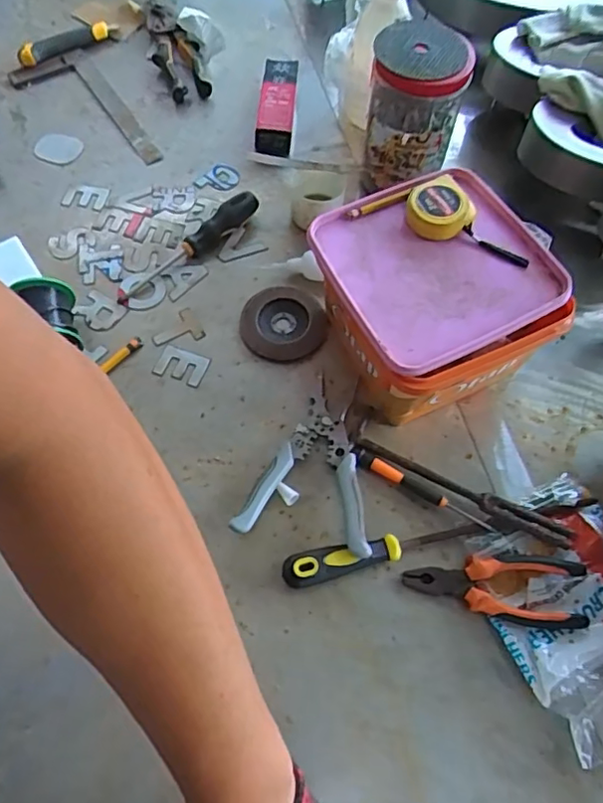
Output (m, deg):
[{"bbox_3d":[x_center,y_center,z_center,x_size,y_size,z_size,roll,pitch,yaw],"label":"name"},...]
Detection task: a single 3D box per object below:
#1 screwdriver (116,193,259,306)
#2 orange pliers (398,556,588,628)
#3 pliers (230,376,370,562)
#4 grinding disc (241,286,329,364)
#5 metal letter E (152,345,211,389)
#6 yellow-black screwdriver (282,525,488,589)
[{"bbox_3d":[-0.128,-0.182,0.675,0.206,0.036,0.025,-40,71,-19],"label":"screwdriver"},{"bbox_3d":[0.173,0.166,0.515,0.154,0.015,0.059,4,64,0],"label":"orange pliers"},{"bbox_3d":[0.015,0.055,0.568,0.121,0.031,0.171,12,64,4],"label":"pliers"},{"bbox_3d":[-0.019,-0.088,0.646,0.093,0.009,0.092,1,64,-1],"label":"grinding disc"},{"bbox_3d":[-0.130,-0.039,0.625,0.053,0.004,0.037,18,65,7],"label":"metal letter E"},{"bbox_3d":[0.075,0.134,0.533,0.186,0.027,0.027,-14,65,-8],"label":"yellow-black screwdriver"}]

